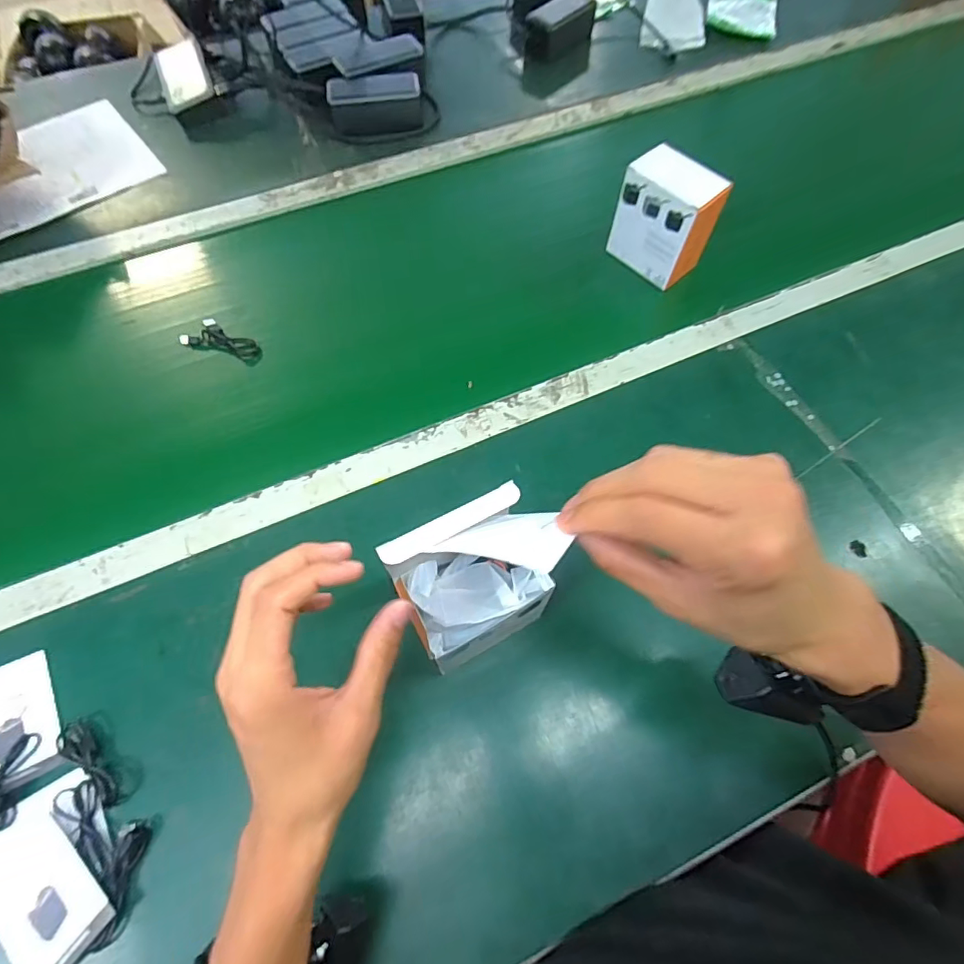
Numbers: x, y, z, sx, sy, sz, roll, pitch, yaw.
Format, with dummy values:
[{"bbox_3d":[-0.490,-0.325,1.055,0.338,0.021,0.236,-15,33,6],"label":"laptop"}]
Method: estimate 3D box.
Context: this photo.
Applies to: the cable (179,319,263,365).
[{"bbox_3d":[-0.302,-0.162,0.612,0.089,0.018,0.043,24,66,10],"label":"cable"}]

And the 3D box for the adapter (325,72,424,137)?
[{"bbox_3d":[-0.151,-0.540,0.747,0.131,0.047,0.052,-15,66,-8],"label":"adapter"}]

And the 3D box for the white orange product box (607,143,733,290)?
[{"bbox_3d":[0.221,-0.317,0.625,0.061,0.112,0.106,-40,71,-18],"label":"white orange product box"}]

